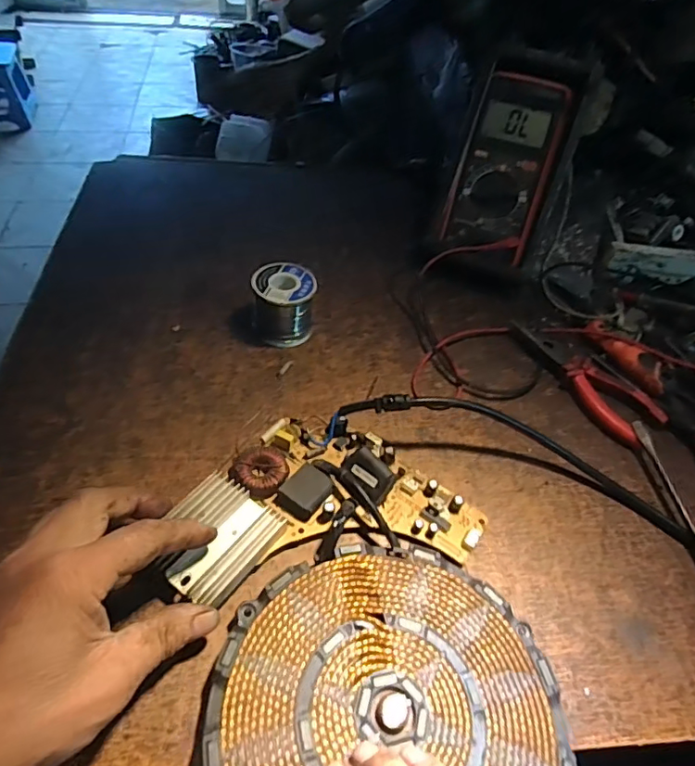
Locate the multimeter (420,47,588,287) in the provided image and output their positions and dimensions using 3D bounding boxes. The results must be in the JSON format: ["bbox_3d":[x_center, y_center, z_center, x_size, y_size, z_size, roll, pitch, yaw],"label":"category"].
[{"bbox_3d":[0.158,-0.209,0.528,0.103,0.211,0.044,21,8,13],"label":"multimeter"}]

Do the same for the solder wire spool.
[{"bbox_3d":[-0.053,-0.065,0.454,0.049,0.050,0.047,-2,48,-8],"label":"solder wire spool"}]

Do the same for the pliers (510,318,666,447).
[{"bbox_3d":[0.209,-0.008,0.471,0.055,0.017,0.142,-19,53,-22],"label":"pliers"}]

